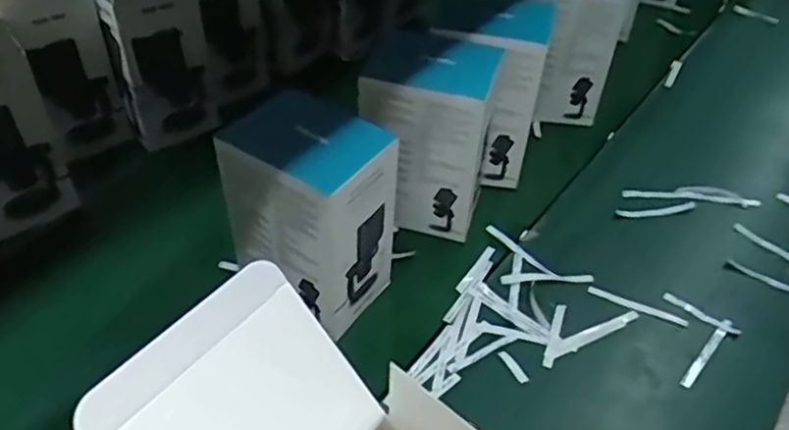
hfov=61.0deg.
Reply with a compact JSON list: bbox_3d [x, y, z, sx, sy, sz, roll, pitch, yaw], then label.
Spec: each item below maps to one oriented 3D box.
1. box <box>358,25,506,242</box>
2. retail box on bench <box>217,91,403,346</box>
[{"bbox_3d":[0.042,-0.101,0.852,0.141,0.233,0.119,11,46,7],"label":"box"},{"bbox_3d":[-0.094,-0.003,0.747,0.161,0.222,0.124,26,49,20],"label":"retail box on bench"}]

